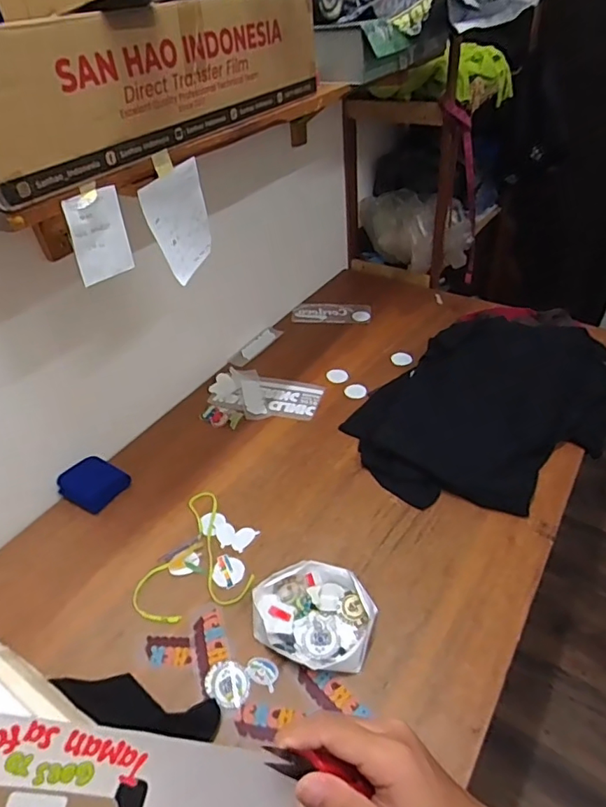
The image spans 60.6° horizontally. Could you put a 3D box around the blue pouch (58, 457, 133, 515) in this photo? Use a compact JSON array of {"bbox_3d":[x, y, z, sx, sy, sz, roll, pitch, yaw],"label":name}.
[{"bbox_3d":[-0.443,0.170,1.102,0.122,0.038,0.114,22,48,27],"label":"blue pouch"}]

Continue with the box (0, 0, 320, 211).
[{"bbox_3d":[-0.263,-0.475,0.741,0.278,0.147,0.617,21,46,27],"label":"box"}]

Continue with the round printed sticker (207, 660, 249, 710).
[{"bbox_3d":[-0.115,0.430,0.797,0.072,0.004,0.059,33,58,31],"label":"round printed sticker"}]

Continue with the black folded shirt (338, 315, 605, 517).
[{"bbox_3d":[0.427,-0.024,1.158,0.661,0.131,0.418,-30,47,-26],"label":"black folded shirt"}]

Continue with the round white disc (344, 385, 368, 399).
[{"bbox_3d":[0.133,-0.030,1.304,0.060,0.005,0.041,14,58,26],"label":"round white disc"}]

